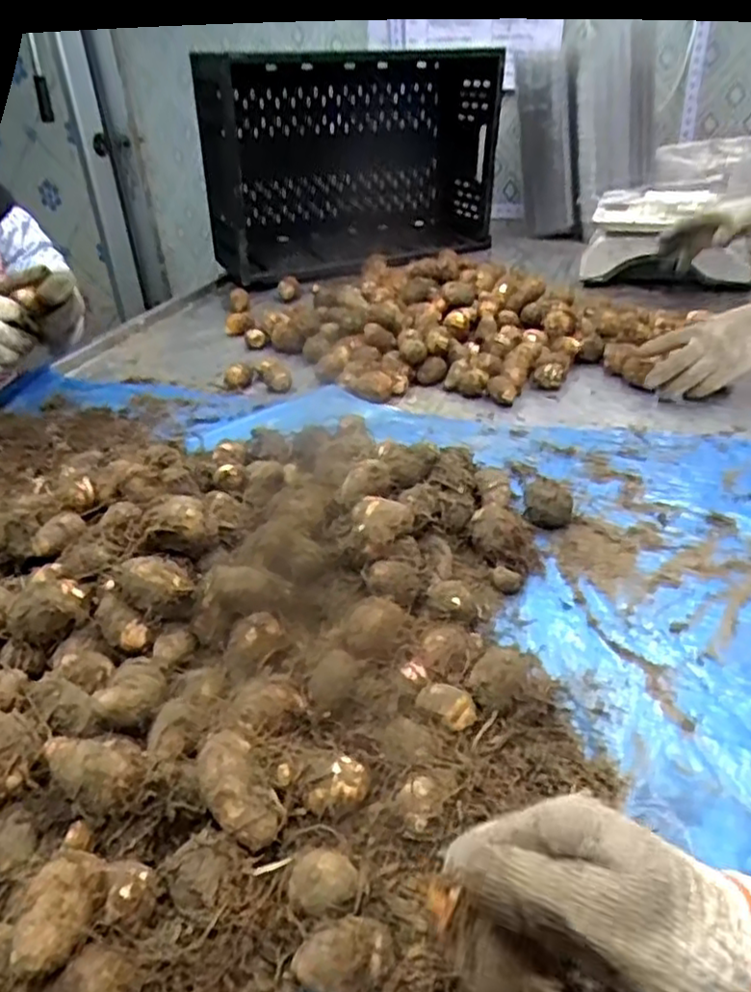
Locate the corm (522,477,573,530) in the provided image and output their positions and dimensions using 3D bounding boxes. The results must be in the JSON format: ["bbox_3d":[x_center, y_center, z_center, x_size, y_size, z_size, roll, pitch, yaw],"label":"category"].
[{"bbox_3d":[0.166,0.007,0.675,0.045,0.033,0.037,8,34,18],"label":"corm"}]

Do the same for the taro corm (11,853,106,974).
[{"bbox_3d":[-0.150,0.202,0.336,0.031,0.034,0.055,-4,32,-1],"label":"taro corm"}]

